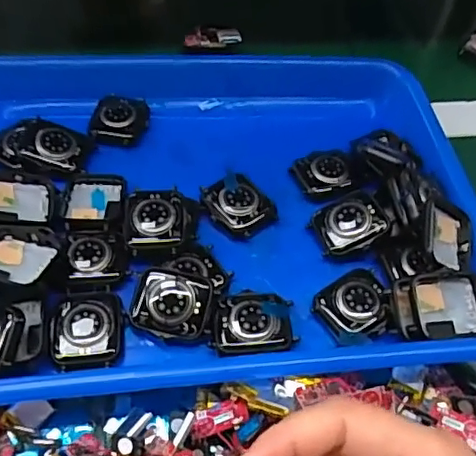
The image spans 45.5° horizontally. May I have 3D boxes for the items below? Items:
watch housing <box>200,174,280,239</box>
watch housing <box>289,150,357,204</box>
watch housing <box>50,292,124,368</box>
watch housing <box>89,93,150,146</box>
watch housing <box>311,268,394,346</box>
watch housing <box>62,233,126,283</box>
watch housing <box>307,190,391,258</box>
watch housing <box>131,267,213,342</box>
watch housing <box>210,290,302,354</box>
[{"bbox_3d":[0.000,-0.015,0.353,0.037,0.011,0.042,-28,59,-24],"label":"watch housing"},{"bbox_3d":[0.058,-0.035,0.374,0.038,0.010,0.035,-16,55,-17],"label":"watch housing"},{"bbox_3d":[-0.079,0.052,0.298,0.035,0.010,0.040,-2,52,-6],"label":"watch housing"},{"bbox_3d":[-0.081,-0.074,0.390,0.035,0.009,0.043,9,52,3],"label":"watch housing"},{"bbox_3d":[0.066,0.043,0.316,0.044,0.006,0.039,-24,58,-21],"label":"watch housing"},{"bbox_3d":[-0.081,0.016,0.320,0.032,0.011,0.031,-6,53,-9],"label":"watch housing"},{"bbox_3d":[0.068,-0.002,0.346,0.042,0.011,0.034,-28,62,3],"label":"watch housing"},{"bbox_3d":[-0.036,0.041,0.304,0.040,0.010,0.034,15,74,2],"label":"watch housing"},{"bbox_3d":[0.009,0.050,0.306,0.043,0.008,0.033,-3,52,-7],"label":"watch housing"}]

